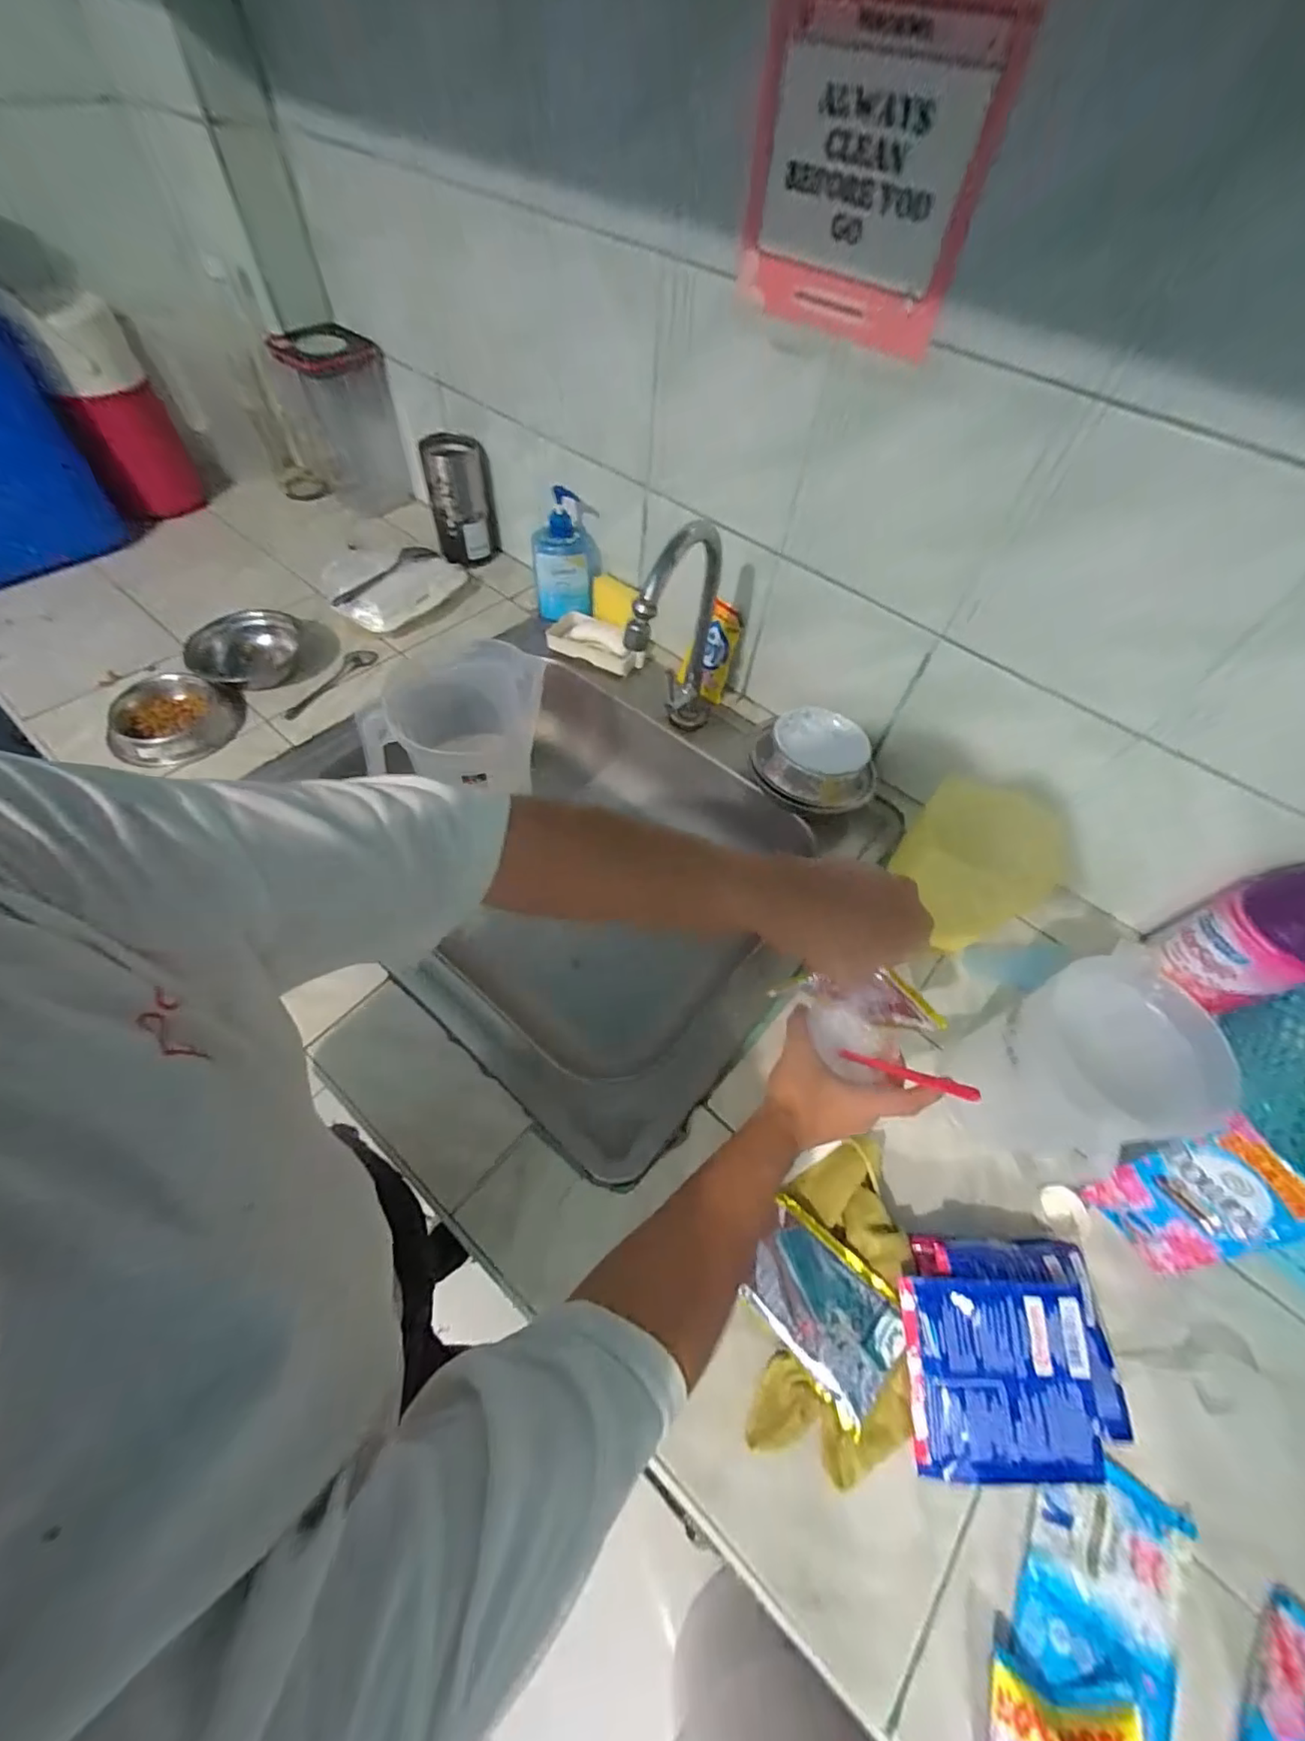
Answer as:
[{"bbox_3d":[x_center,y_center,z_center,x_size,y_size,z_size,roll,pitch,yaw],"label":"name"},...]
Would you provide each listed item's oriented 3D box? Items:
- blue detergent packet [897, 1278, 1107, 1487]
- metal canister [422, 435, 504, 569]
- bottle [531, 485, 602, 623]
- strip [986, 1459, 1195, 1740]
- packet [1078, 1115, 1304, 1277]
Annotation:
[{"bbox_3d":[0.245,0.349,0.396,0.133,0.028,0.113,-1,72,4],"label":"blue detergent packet"},{"bbox_3d":[-0.285,-0.550,0.863,0.090,0.162,0.072,-14,59,-13],"label":"metal canister"},{"bbox_3d":[-0.120,-0.436,0.794,0.089,0.158,0.044,1,57,-4],"label":"bottle"},{"bbox_3d":[0.274,0.467,0.348,0.094,0.025,0.173,31,60,15],"label":"strip"},{"bbox_3d":[0.411,0.252,0.430,0.015,0.140,0.075,-11,52,-36],"label":"packet"}]

